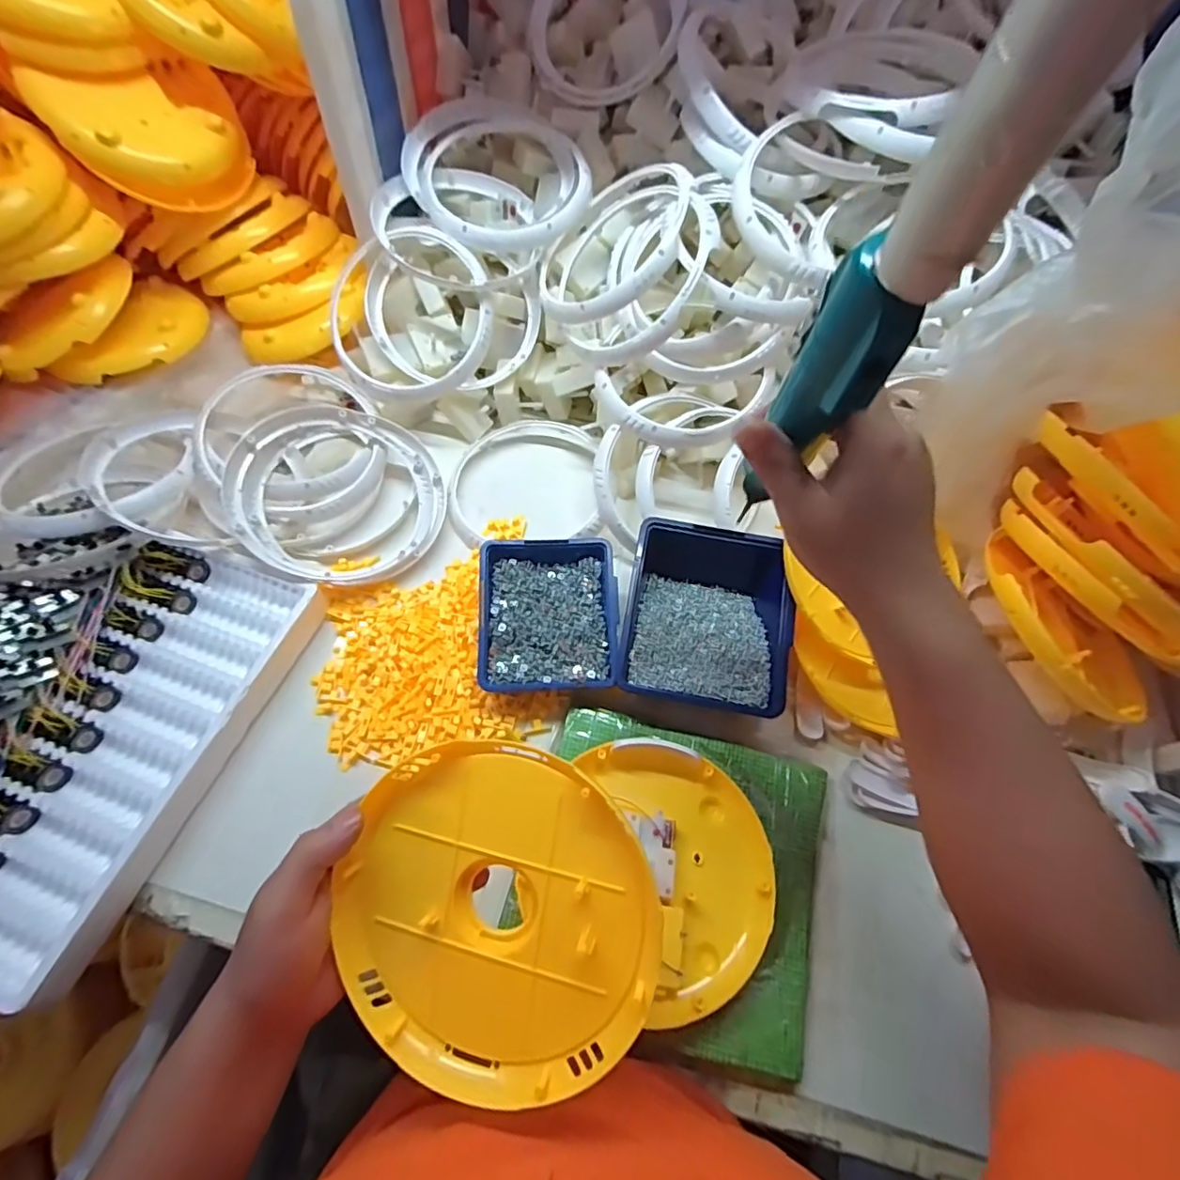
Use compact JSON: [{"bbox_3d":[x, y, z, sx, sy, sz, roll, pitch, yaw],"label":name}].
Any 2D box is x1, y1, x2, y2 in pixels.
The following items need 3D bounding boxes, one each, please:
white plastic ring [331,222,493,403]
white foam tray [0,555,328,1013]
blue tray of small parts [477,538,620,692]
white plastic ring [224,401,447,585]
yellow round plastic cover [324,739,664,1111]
[{"bbox_3d":[-0.196,-0.301,0.620,0.177,0.027,0.176,0,95,2],"label":"white plastic ring"},{"bbox_3d":[-0.370,0.126,0.467,0.150,0.043,0.342,18,62,7],"label":"white foam tray"},{"bbox_3d":[-0.038,0.023,0.519,0.121,0.047,0.136,0,61,-3],"label":"blue tray of small parts"},{"bbox_3d":[-0.250,-0.095,0.573,0.197,0.033,0.183,6,74,-20],"label":"white plastic ring"},{"bbox_3d":[-0.052,0.178,0.312,0.175,0.018,0.176,-1,86,13],"label":"yellow round plastic cover"}]

